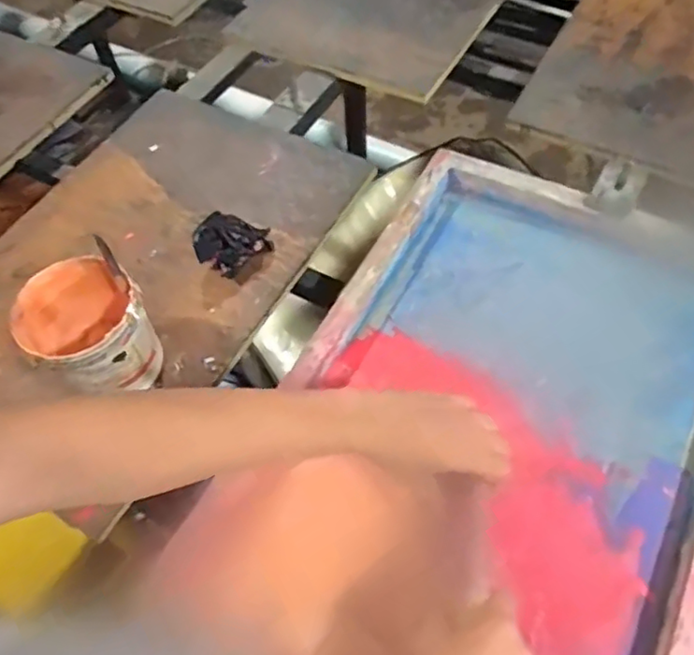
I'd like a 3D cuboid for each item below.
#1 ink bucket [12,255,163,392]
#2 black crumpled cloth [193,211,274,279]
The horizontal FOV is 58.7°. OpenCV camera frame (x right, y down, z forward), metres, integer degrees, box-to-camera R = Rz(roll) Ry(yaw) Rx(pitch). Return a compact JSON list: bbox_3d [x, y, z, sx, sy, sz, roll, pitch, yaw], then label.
[{"bbox_3d":[-0.270,0.011,0.671,0.114,0.126,0.117,-1,58,2],"label":"ink bucket"},{"bbox_3d":[-0.147,-0.107,0.783,0.088,0.045,0.079,14,60,10],"label":"black crumpled cloth"}]

